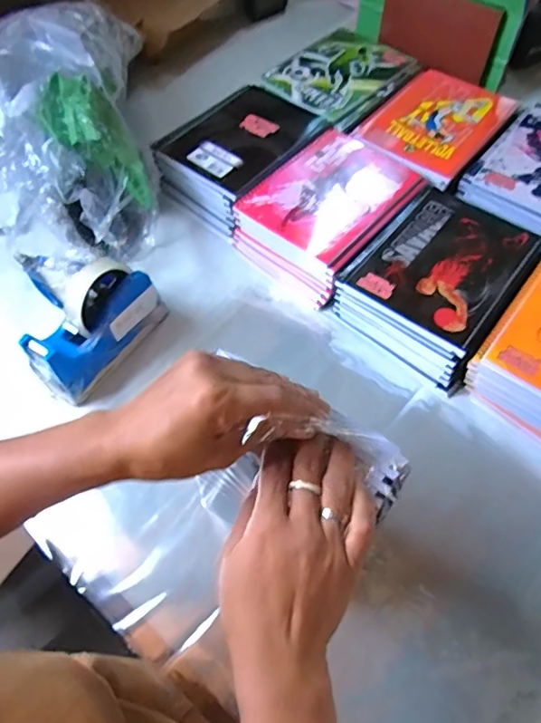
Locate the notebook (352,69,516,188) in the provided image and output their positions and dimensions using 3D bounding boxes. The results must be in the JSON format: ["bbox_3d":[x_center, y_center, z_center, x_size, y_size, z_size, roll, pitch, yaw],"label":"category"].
[{"bbox_3d":[0.230,-0.335,0.714,0.156,0.007,0.207,36,68,23],"label":"notebook"}]

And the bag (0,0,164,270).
[{"bbox_3d":[-0.269,-0.342,0.715,0.191,0.169,0.455,-8,59,0],"label":"bag"}]

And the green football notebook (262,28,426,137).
[{"bbox_3d":[0.111,-0.438,0.777,0.166,0.006,0.202,37,68,23],"label":"green football notebook"}]

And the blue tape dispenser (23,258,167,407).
[{"bbox_3d":[-0.194,-0.042,0.572,0.059,0.107,0.159,34,67,22],"label":"blue tape dispenser"}]

